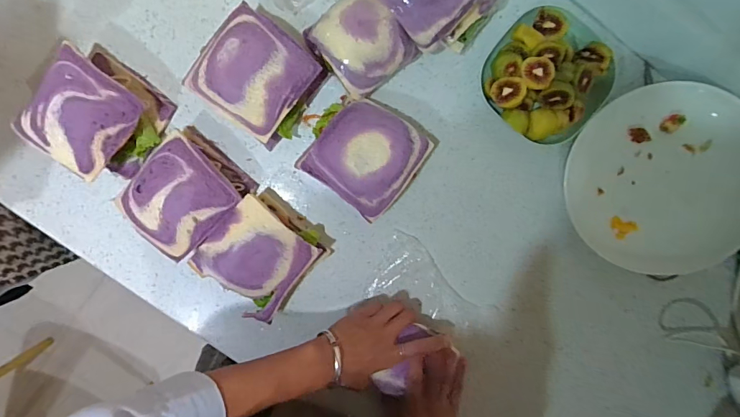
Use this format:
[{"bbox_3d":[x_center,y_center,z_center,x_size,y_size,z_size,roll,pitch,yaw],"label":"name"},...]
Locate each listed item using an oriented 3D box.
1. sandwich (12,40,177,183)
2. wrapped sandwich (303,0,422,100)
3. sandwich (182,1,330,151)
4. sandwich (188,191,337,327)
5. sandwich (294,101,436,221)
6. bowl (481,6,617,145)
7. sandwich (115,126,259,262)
[{"bbox_3d":[-0.312,-0.106,0.471,0.124,0.064,0.125,34,95,-5],"label":"sandwich"},{"bbox_3d":[-0.009,-0.188,0.470,0.094,0.057,0.099,-39,96,4],"label":"wrapped sandwich"},{"bbox_3d":[-0.123,-0.152,0.473,0.122,0.059,0.125,40,95,-6],"label":"sandwich"},{"bbox_3d":[-0.129,0.057,0.492,0.121,0.065,0.123,39,95,-6],"label":"sandwich"},{"bbox_3d":[-0.008,-0.067,0.483,0.126,0.060,0.119,34,95,-5],"label":"sandwich"},{"bbox_3d":[0.212,-0.156,0.480,0.141,0.058,0.140,0,97,-1],"label":"bowl"},{"bbox_3d":[-0.220,-0.018,0.487,0.123,0.058,0.110,-45,96,4],"label":"sandwich"}]

